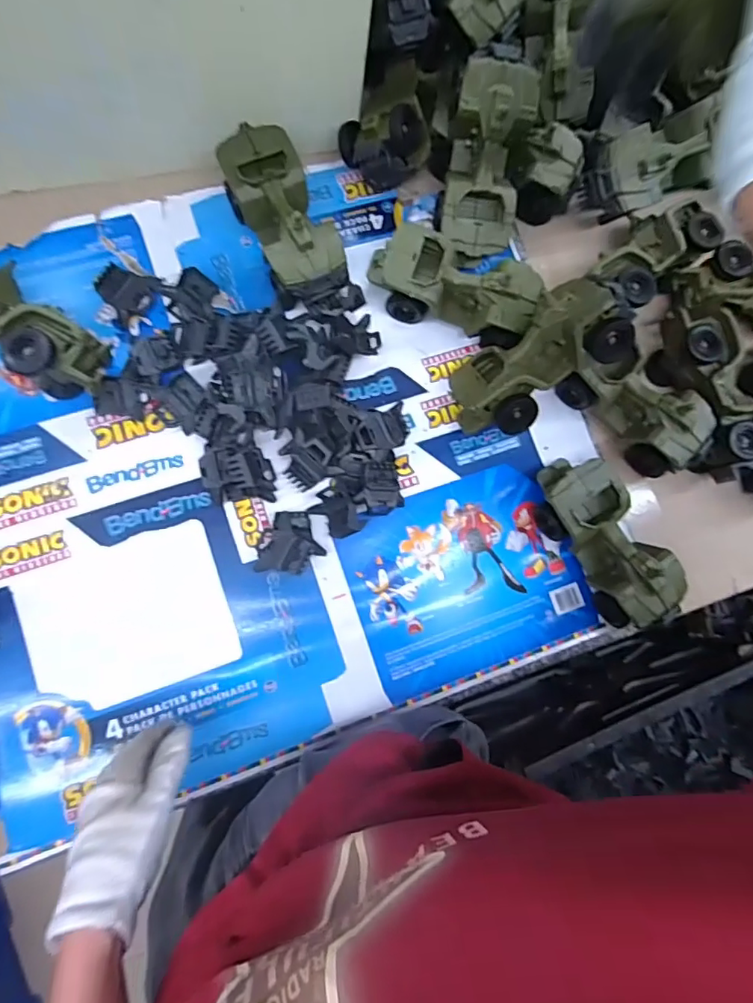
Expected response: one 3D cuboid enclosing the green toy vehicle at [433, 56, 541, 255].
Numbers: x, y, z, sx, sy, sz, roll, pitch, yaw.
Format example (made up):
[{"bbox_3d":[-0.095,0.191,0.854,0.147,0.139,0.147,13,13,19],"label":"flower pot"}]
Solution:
[{"bbox_3d":[0.116,-0.363,0.565,0.087,0.082,0.170,4,115,-6],"label":"green toy vehicle"}]

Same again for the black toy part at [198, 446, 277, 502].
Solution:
[{"bbox_3d":[-0.146,-0.032,0.538,0.077,0.060,0.060,-3,83,-7],"label":"black toy part"}]

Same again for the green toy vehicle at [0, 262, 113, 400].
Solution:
[{"bbox_3d":[-0.351,-0.171,0.522,0.180,0.081,0.084,30,80,-1],"label":"green toy vehicle"}]

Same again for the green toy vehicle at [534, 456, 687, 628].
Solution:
[{"bbox_3d":[0.242,0.041,0.561,0.080,0.081,0.185,-34,87,-9],"label":"green toy vehicle"}]

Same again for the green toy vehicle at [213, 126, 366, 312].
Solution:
[{"bbox_3d":[-0.094,-0.291,0.568,0.080,0.078,0.201,-28,86,-9],"label":"green toy vehicle"}]

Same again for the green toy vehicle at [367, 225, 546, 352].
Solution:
[{"bbox_3d":[0.085,-0.237,0.582,0.188,0.079,0.092,21,81,-3],"label":"green toy vehicle"}]

